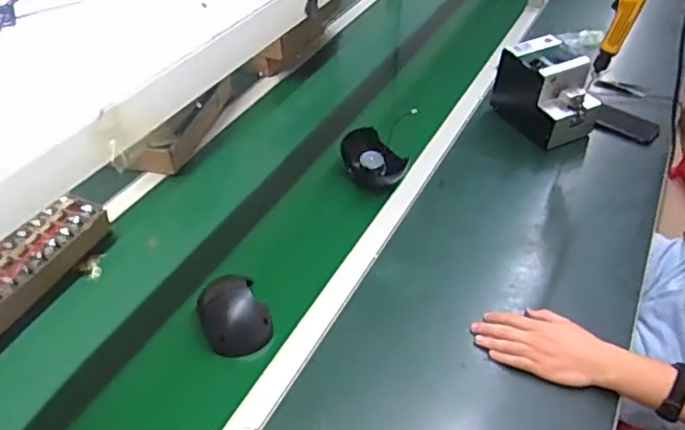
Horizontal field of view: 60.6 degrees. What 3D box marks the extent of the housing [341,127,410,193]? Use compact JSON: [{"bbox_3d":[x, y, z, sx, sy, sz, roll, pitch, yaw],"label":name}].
[{"bbox_3d":[0.047,-0.104,1.088,0.090,0.048,0.147,-20,46,-20],"label":"housing"}]

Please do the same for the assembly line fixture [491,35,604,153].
[{"bbox_3d":[0.425,-0.245,1.189,0.145,0.144,0.209,-21,47,-21],"label":"assembly line fixture"}]

